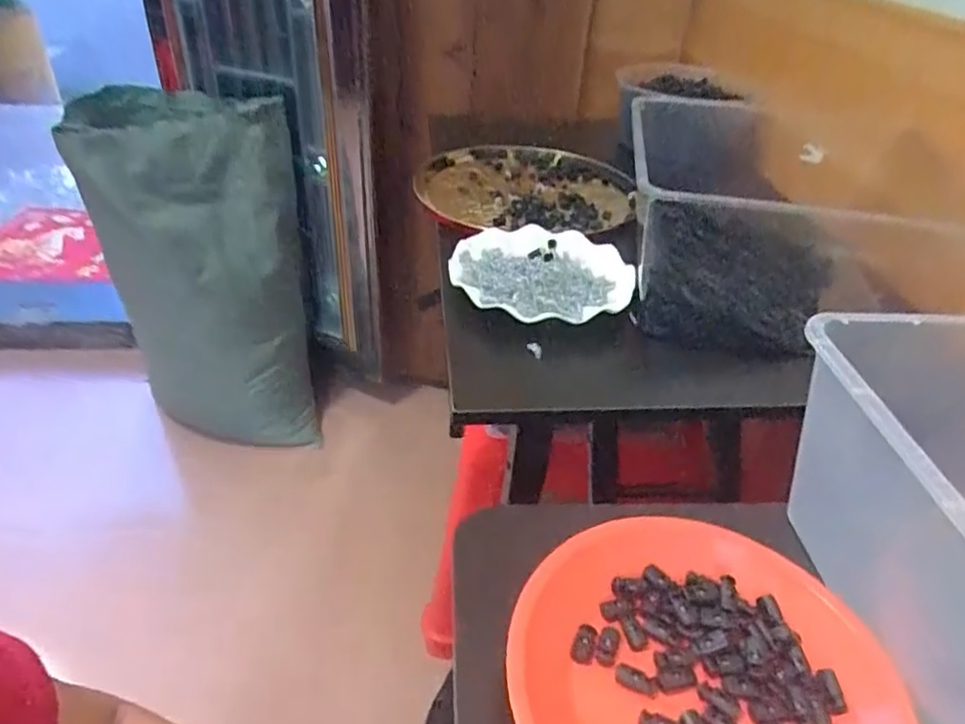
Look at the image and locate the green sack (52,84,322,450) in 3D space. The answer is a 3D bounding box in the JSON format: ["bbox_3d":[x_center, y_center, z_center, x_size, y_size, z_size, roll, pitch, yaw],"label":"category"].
[{"bbox_3d":[-0.598,-0.159,1.490,0.392,0.786,0.300,-11,39,-19],"label":"green sack"}]

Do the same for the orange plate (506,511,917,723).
[{"bbox_3d":[0.114,0.166,0.342,0.181,0.028,0.196,2,36,-2],"label":"orange plate"}]

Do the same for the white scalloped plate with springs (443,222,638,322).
[{"bbox_3d":[0.060,-0.094,0.688,0.183,0.024,0.181,2,36,-2],"label":"white scalloped plate with springs"}]

